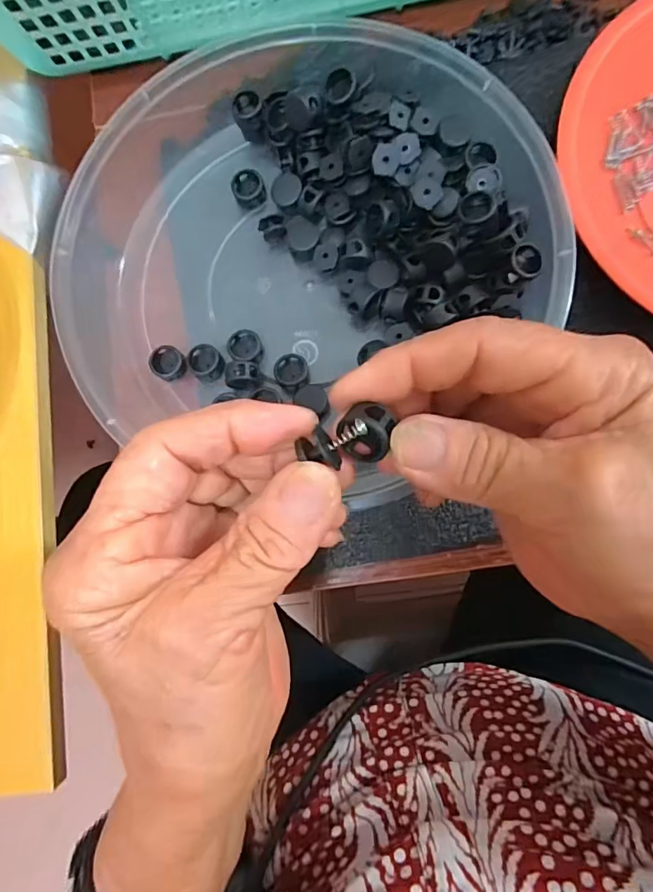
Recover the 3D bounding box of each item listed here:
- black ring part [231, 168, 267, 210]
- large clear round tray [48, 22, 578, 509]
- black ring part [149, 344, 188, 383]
[{"bbox_3d":[-0.042,-0.140,0.264,0.017,0.011,0.019,-21,82,4],"label":"black ring part"},{"bbox_3d":[-0.028,-0.102,0.246,0.244,0.038,0.230,-1,84,6],"label":"large clear round tray"},{"bbox_3d":[-0.082,-0.043,0.251,0.017,0.008,0.017,-1,84,6],"label":"black ring part"}]

